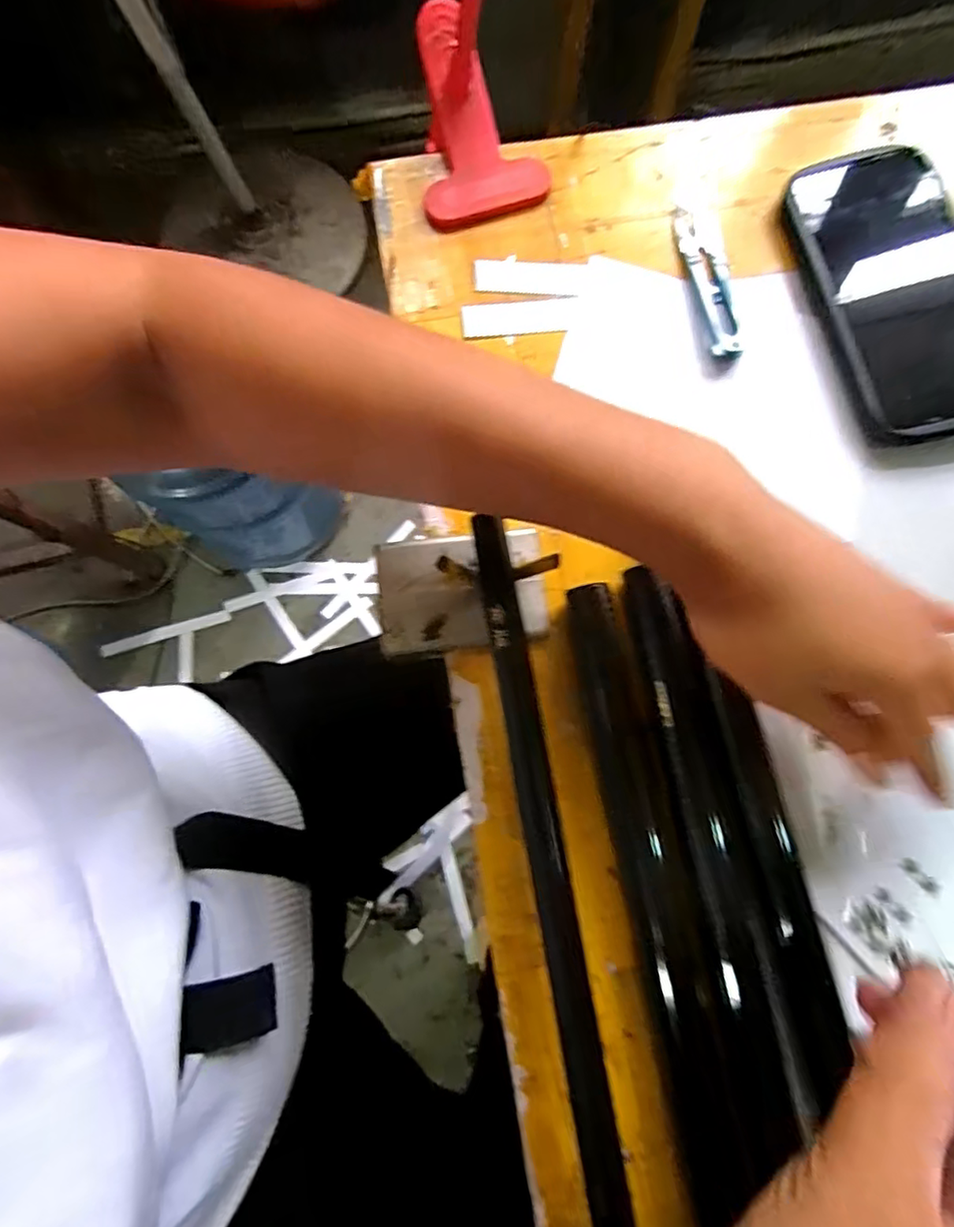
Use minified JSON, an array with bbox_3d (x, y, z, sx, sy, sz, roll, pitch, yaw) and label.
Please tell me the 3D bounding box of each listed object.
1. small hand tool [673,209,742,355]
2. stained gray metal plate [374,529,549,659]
[{"bbox_3d":[0.129,-0.187,0.329,0.026,0.016,0.098,-7,78,-1],"label":"small hand tool"},{"bbox_3d":[-0.007,-0.012,0.293,0.081,0.007,0.056,-8,78,-1],"label":"stained gray metal plate"}]

